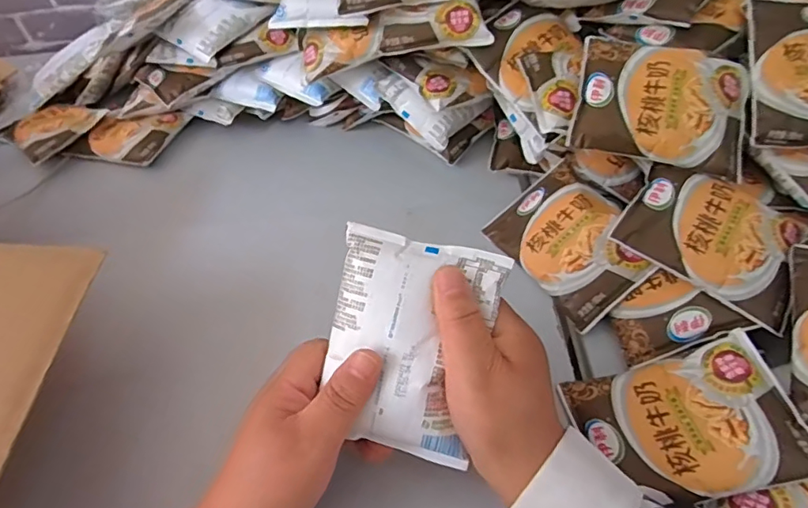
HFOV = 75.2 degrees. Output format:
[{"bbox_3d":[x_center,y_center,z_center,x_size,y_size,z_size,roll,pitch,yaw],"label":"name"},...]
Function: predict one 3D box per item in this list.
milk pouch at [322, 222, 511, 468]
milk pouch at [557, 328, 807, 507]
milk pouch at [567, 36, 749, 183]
[{"bbox_3d":[0.002,0.053,0.305,0.092,0.023,0.123,12,85,5],"label":"milk pouch"},{"bbox_3d":[0.183,0.109,0.339,0.122,0.019,0.093,-21,42,8],"label":"milk pouch"},{"bbox_3d":[0.198,-0.116,0.400,0.125,0.020,0.093,13,79,7],"label":"milk pouch"}]

